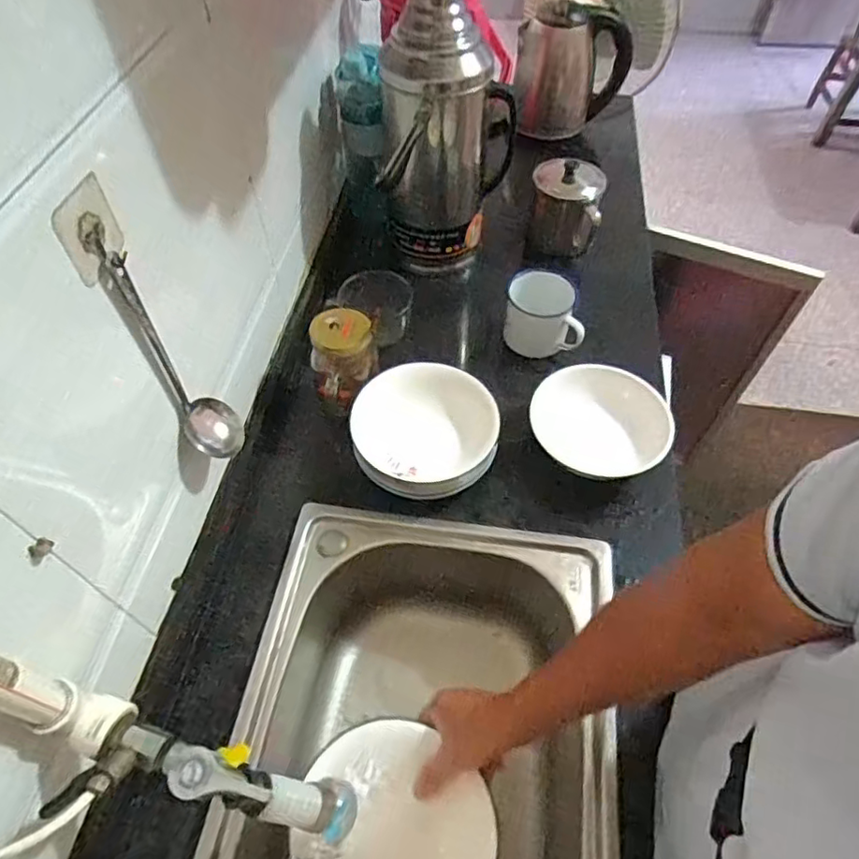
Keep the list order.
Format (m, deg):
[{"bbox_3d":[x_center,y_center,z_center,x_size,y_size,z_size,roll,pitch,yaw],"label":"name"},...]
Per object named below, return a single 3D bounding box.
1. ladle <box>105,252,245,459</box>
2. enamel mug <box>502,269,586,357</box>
[{"bbox_3d":[-0.209,-0.056,0.512,0.048,0.212,0.057,-21,57,-16],"label":"ladle"},{"bbox_3d":[0.157,-0.154,0.822,0.102,0.087,0.074,10,54,6],"label":"enamel mug"}]

